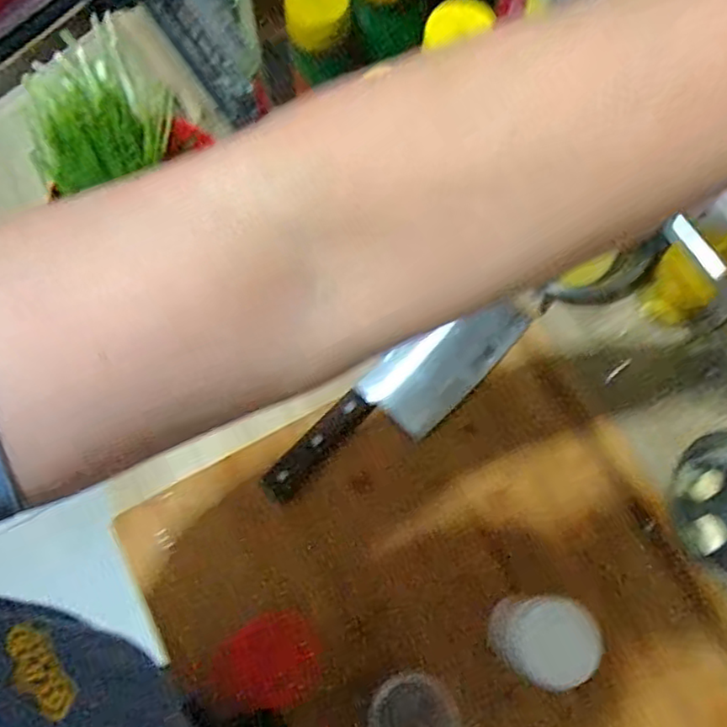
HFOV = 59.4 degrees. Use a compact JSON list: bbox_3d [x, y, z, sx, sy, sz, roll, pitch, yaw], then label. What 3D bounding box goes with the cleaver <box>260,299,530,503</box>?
[{"bbox_3d":[0.037,0.033,0.589,0.287,0.017,0.076,-41,76,-12],"label":"cleaver"}]

